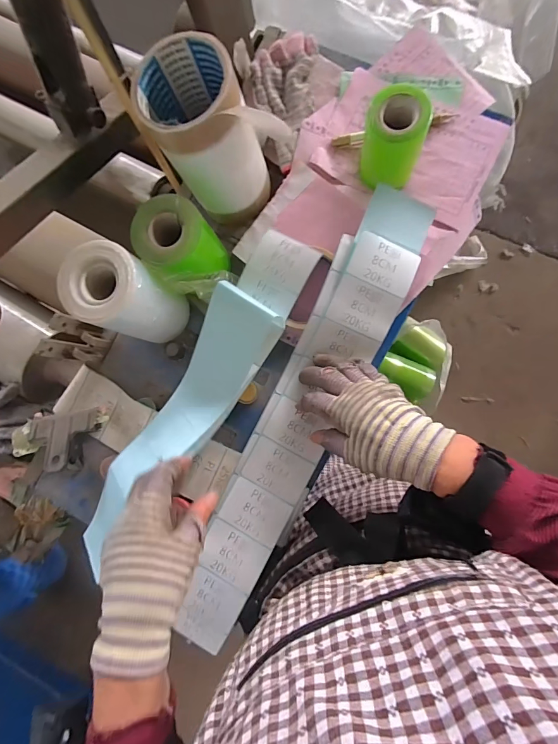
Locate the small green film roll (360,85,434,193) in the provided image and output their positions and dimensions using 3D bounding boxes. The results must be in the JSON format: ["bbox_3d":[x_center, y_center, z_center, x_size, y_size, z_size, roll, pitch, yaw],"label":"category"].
[{"bbox_3d":[0.115,-0.232,0.367,0.059,0.082,0.052,21,89,9],"label":"small green film roll"}]

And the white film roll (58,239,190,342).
[{"bbox_3d":[-0.149,-0.073,0.371,0.072,0.120,0.071,-1,86,8],"label":"white film roll"}]

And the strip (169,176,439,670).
[{"bbox_3d":[0.027,0.049,0.401,0.081,0.033,0.521,26,91,8],"label":"strip"}]

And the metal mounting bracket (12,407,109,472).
[{"bbox_3d":[-0.268,0.082,0.434,0.119,0.032,0.068,-6,85,7],"label":"metal mounting bracket"}]

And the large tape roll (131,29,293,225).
[{"bbox_3d":[-0.057,-0.231,0.361,0.104,0.146,0.088,-25,83,6],"label":"large tape roll"}]

